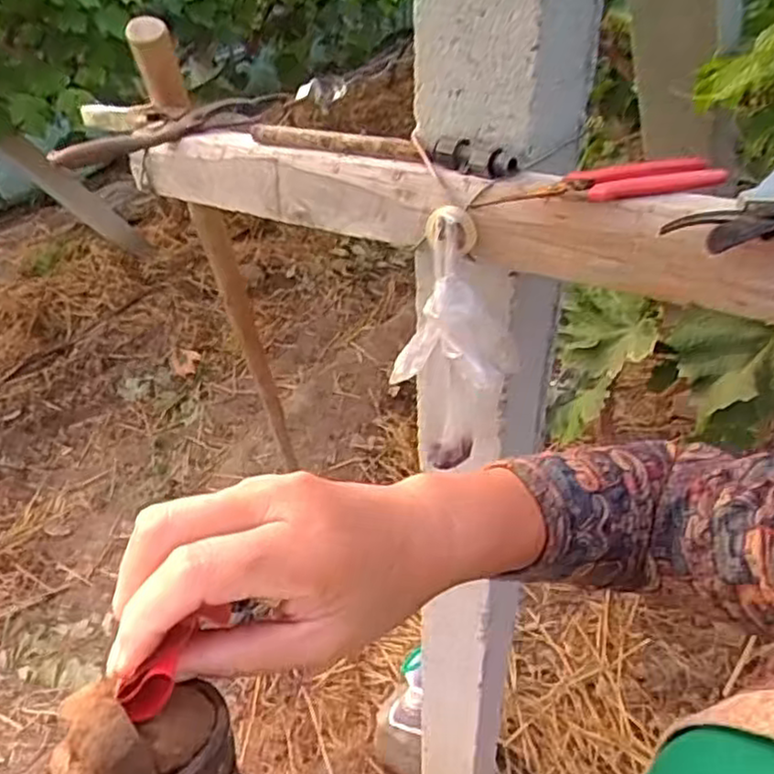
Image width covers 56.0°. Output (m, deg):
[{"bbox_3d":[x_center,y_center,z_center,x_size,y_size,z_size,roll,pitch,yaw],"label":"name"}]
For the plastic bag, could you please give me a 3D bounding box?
[{"bbox_3d":[0.052,-0.060,0.570,0.088,0.132,0.067,8,40,16],"label":"plastic bag"}]

